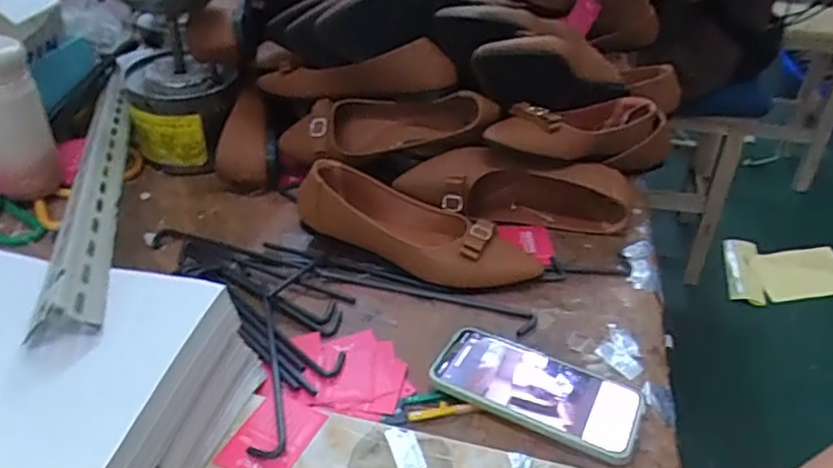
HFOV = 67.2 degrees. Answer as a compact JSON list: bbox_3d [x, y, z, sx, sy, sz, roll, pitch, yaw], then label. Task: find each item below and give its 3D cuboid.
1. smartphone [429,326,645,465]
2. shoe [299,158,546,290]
[{"bbox_3d":[0.097,0.118,0.508,0.163,0.014,0.087,16,42,19],"label":"smartphone"},{"bbox_3d":[0.004,-0.005,0.637,0.240,0.057,0.091,22,44,8],"label":"shoe"}]

